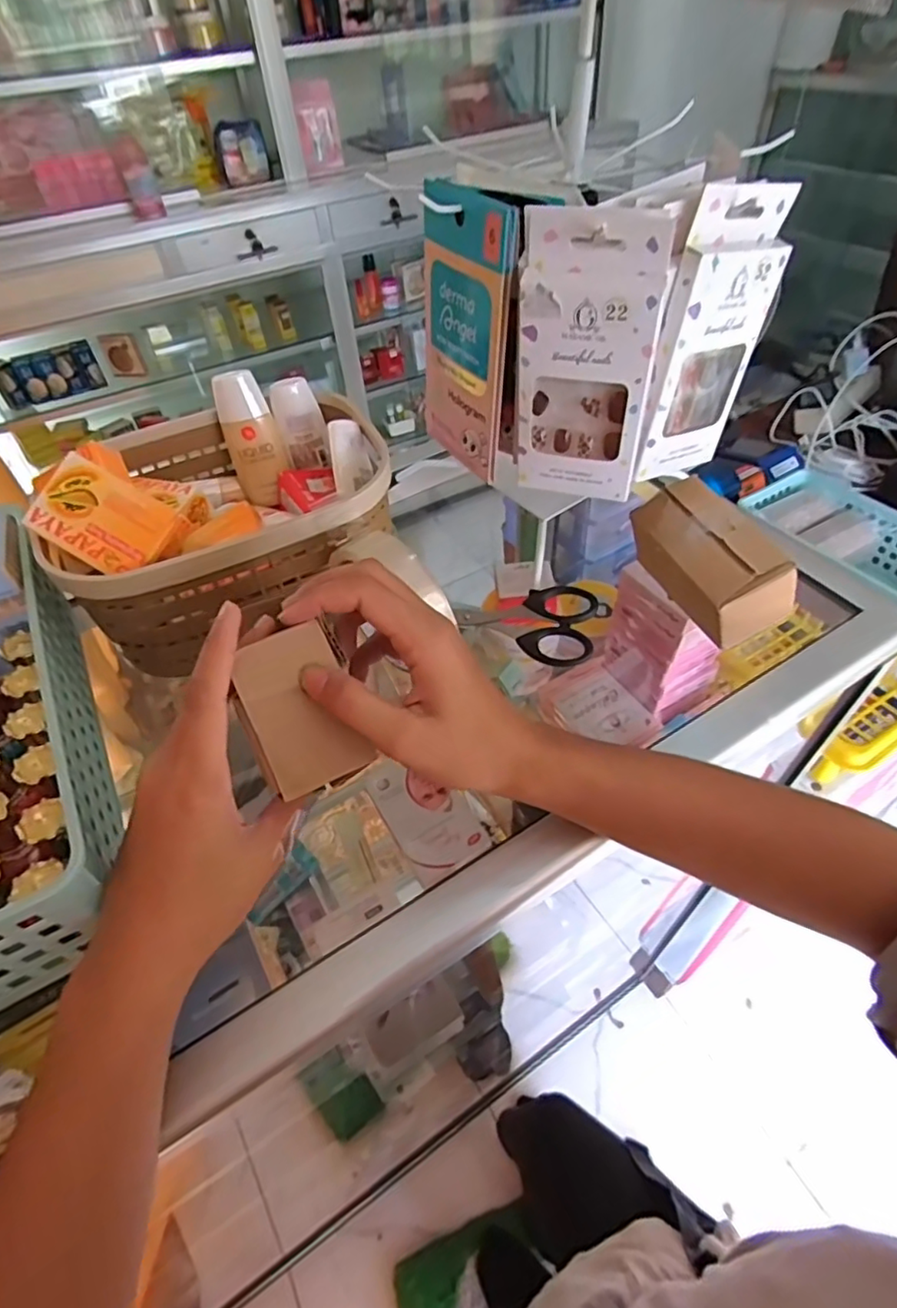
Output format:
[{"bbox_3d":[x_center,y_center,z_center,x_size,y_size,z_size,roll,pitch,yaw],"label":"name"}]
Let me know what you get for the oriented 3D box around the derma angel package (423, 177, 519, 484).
[{"bbox_3d":[0.011,-0.181,0.353,0.013,0.141,0.078,-26,51,-23],"label":"derma angel package"}]

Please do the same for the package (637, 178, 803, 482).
[{"bbox_3d":[0.144,-0.169,0.332,0.068,0.140,0.013,-19,45,-23],"label":"package"}]

